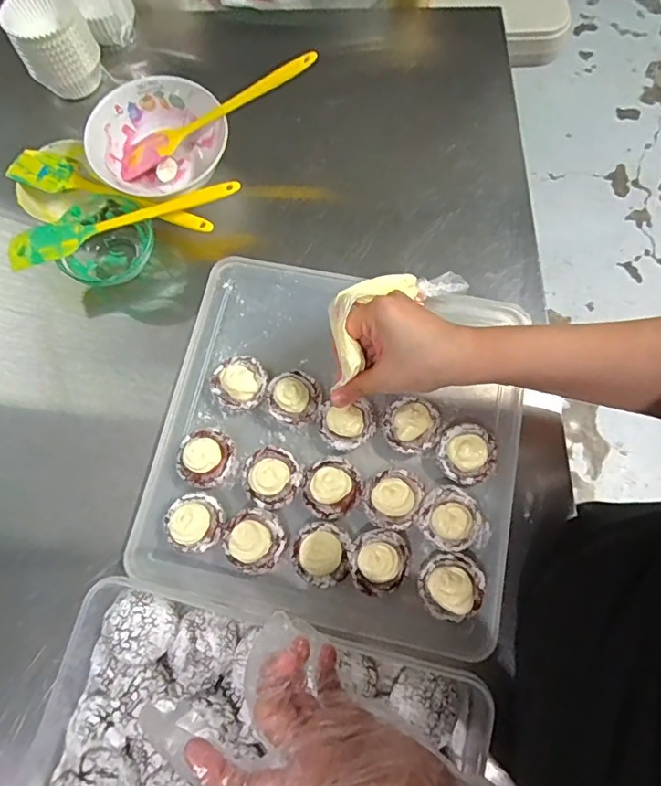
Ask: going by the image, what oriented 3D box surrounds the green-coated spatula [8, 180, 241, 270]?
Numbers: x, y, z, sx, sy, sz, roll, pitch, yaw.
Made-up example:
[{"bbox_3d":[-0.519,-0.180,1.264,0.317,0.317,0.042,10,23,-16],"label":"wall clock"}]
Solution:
[{"bbox_3d":[-0.186,-0.159,0.466,0.207,0.012,0.032,-22,74,-7],"label":"green-coated spatula"}]

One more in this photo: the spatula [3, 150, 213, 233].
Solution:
[{"bbox_3d":[-0.209,-0.191,0.490,0.211,0.017,0.036,19,72,6],"label":"spatula"}]

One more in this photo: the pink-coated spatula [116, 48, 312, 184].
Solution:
[{"bbox_3d":[-0.109,-0.262,0.480,0.208,0.009,0.040,-21,71,15],"label":"pink-coated spatula"}]

